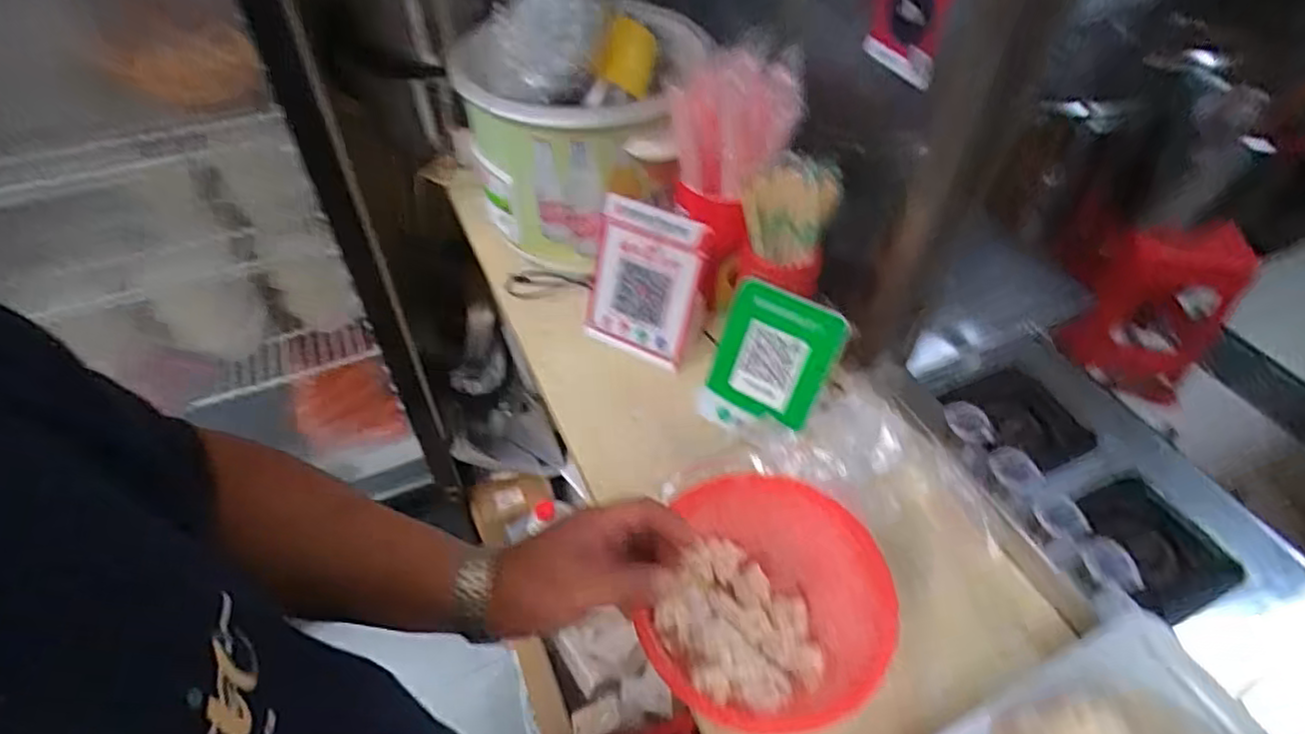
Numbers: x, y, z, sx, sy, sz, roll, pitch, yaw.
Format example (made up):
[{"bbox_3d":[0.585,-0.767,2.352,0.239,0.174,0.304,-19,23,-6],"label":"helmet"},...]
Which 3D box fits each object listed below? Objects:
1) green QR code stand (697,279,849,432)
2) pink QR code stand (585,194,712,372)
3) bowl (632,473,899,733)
[{"bbox_3d":[0.118,-0.001,0.662,0.118,0.142,0.065,18,50,14],"label":"green QR code stand"},{"bbox_3d":[-0.017,-0.102,0.757,0.146,0.173,0.031,28,38,21],"label":"pink QR code stand"},{"bbox_3d":[0.096,0.197,0.547,0.190,0.079,0.209,1,48,-1],"label":"bowl"}]

